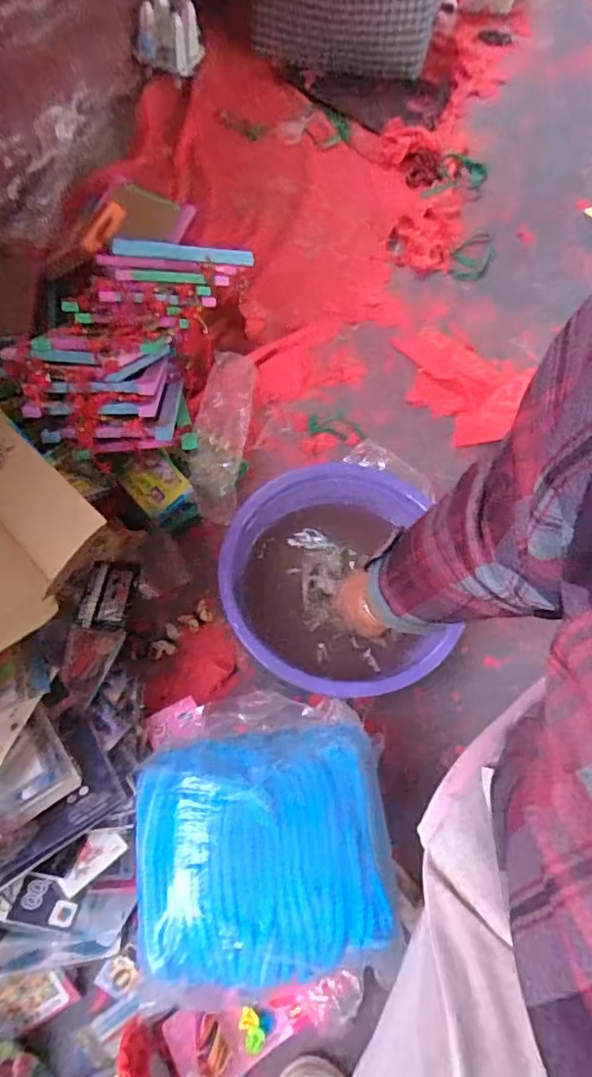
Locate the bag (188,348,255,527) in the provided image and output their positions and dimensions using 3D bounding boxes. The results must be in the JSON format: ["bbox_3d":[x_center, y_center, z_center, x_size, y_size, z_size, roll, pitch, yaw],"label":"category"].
[{"bbox_3d":[-0.105,-0.162,0.827,0.074,0.033,0.300,16,56,-18],"label":"bag"}]

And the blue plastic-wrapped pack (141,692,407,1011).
[{"bbox_3d":[-0.029,0.259,0.523,0.225,0.078,0.240,-8,64,-8],"label":"blue plastic-wrapped pack"}]

